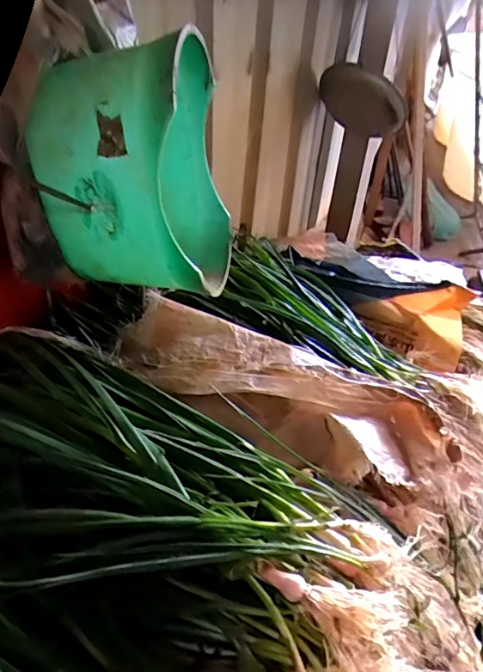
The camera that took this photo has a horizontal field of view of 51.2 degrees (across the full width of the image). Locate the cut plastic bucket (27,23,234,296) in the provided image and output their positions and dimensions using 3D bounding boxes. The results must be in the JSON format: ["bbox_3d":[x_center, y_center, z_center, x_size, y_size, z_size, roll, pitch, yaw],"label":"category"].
[{"bbox_3d":[-0.120,-0.215,0.649,0.194,0.280,0.210,4,34,-3],"label":"cut plastic bucket"}]

